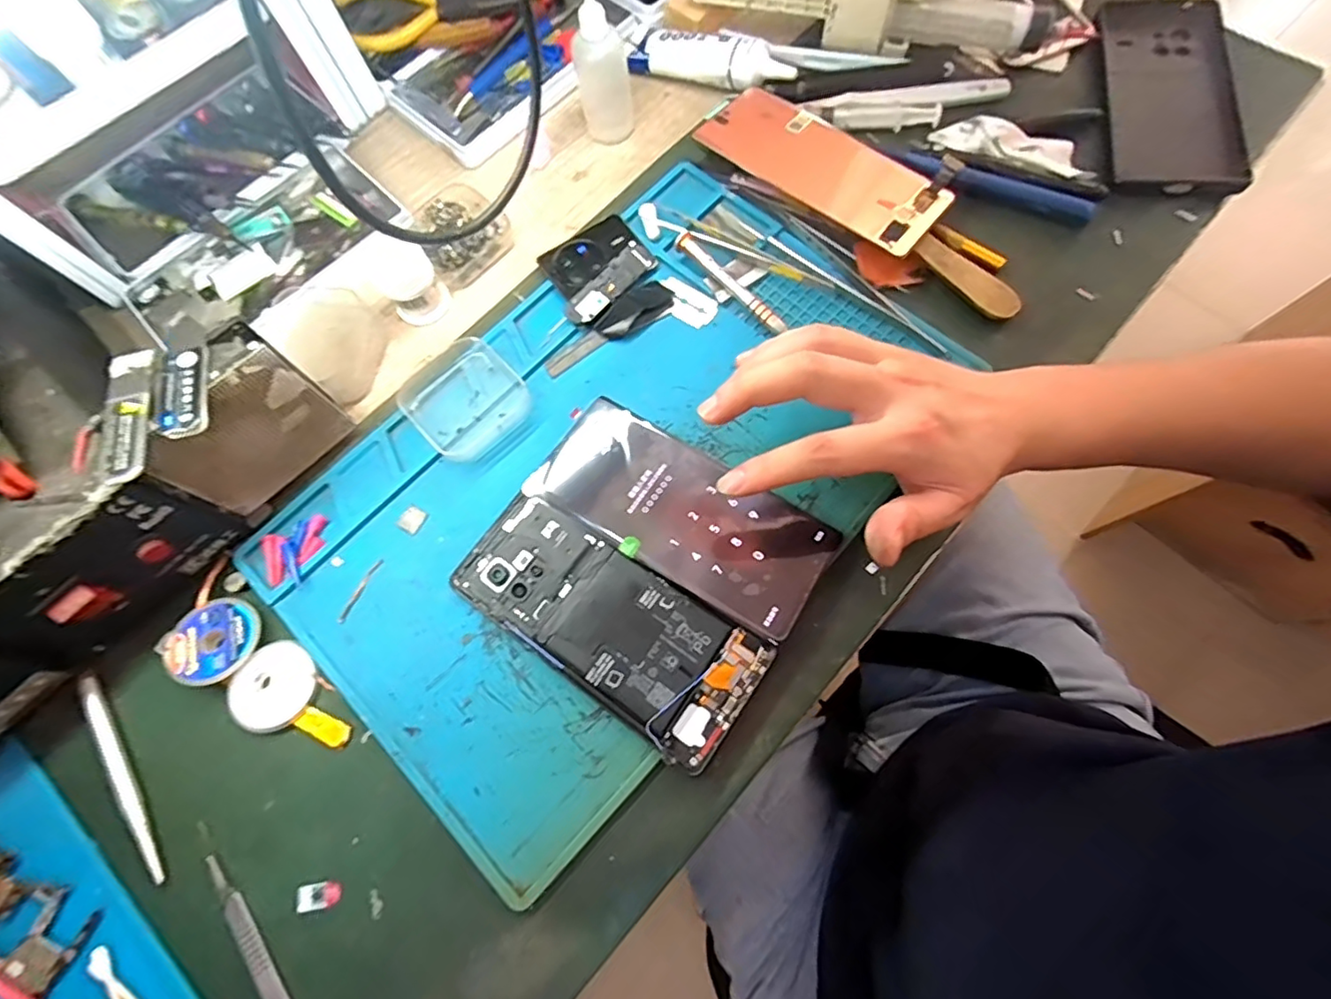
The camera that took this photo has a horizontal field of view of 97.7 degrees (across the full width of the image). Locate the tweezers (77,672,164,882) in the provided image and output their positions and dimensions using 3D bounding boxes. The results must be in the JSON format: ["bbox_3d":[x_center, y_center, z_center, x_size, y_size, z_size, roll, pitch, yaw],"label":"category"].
[{"bbox_3d":[-0.280,0.140,0.297,0.011,0.004,0.116,-34,74,-8],"label":"tweezers"}]

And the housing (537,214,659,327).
[{"bbox_3d":[-0.043,-0.149,0.374,0.068,0.009,0.059,-34,74,-8],"label":"housing"}]

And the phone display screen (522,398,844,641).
[{"bbox_3d":[0.009,0.005,0.318,0.160,0.004,0.071,30,71,13],"label":"phone display screen"}]

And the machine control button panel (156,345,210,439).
[{"bbox_3d":[-0.219,-0.049,0.263,0.019,0.004,0.046,-14,72,-2],"label":"machine control button panel"}]

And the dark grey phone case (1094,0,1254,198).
[{"bbox_3d":[0.338,-0.271,0.388,0.083,0.018,0.171,8,73,6],"label":"dark grey phone case"}]

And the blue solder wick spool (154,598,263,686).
[{"bbox_3d":[-0.241,0.076,0.311,0.045,0.009,0.045,1,61,-2],"label":"blue solder wick spool"}]

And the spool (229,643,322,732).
[{"bbox_3d":[-0.206,0.099,0.304,0.039,0.009,0.043,34,77,12],"label":"spool"}]

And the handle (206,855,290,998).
[{"bbox_3d":[-0.185,0.219,0.267,0.010,0.005,0.118,-40,75,-9],"label":"handle"}]

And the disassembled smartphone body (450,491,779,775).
[{"bbox_3d":[-0.031,0.062,0.304,0.163,0.010,0.068,32,77,11],"label":"disassembled smartphone body"}]

